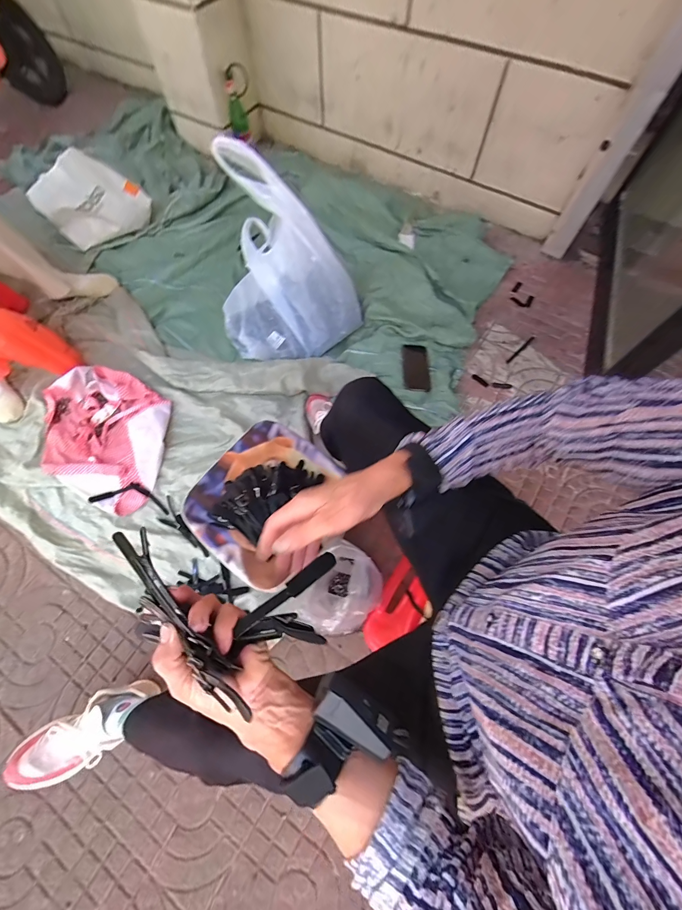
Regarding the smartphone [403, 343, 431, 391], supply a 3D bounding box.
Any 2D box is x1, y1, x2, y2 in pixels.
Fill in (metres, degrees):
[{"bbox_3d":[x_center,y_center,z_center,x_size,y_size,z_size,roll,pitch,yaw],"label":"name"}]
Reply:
[{"bbox_3d":[0.233,-0.271,1.037,0.086,0.012,0.161,1,79,-12],"label":"smartphone"}]

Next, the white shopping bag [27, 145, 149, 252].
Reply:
[{"bbox_3d":[-0.837,-0.868,1.146,0.330,0.259,0.100,-41,72,-16],"label":"white shopping bag"}]

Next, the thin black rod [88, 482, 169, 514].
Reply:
[{"bbox_3d":[-0.552,0.106,0.880,0.212,0.011,0.065,8,68,5],"label":"thin black rod"}]

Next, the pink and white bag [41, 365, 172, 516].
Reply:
[{"bbox_3d":[-0.682,-0.074,0.941,0.462,0.064,0.342,26,71,12],"label":"pink and white bag"}]

